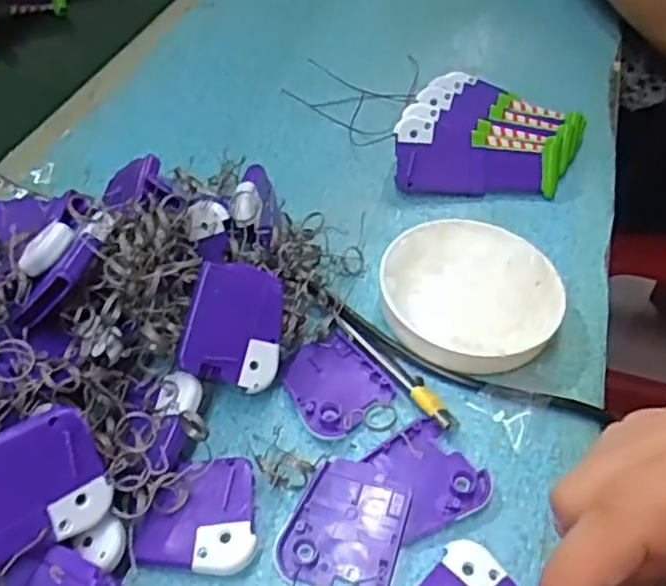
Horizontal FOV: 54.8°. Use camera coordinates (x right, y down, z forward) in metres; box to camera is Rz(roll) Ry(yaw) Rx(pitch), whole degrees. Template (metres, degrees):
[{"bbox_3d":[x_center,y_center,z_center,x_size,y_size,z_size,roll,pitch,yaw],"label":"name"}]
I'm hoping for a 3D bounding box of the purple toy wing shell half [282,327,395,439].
[{"bbox_3d":[-0.001,0.050,0.359,0.050,0.007,0.058,-25,55,-24],"label":"purple toy wing shell half"}]

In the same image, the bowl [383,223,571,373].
[{"bbox_3d":[0.082,0.000,0.390,0.105,0.025,0.104,2,49,-2],"label":"bowl"}]

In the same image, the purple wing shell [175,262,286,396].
[{"bbox_3d":[-0.050,0.017,0.337,0.050,0.005,0.061,17,80,-19],"label":"purple wing shell"}]

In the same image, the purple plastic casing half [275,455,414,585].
[{"bbox_3d":[0.007,0.110,0.308,0.052,0.007,0.060,16,50,10],"label":"purple plastic casing half"}]

